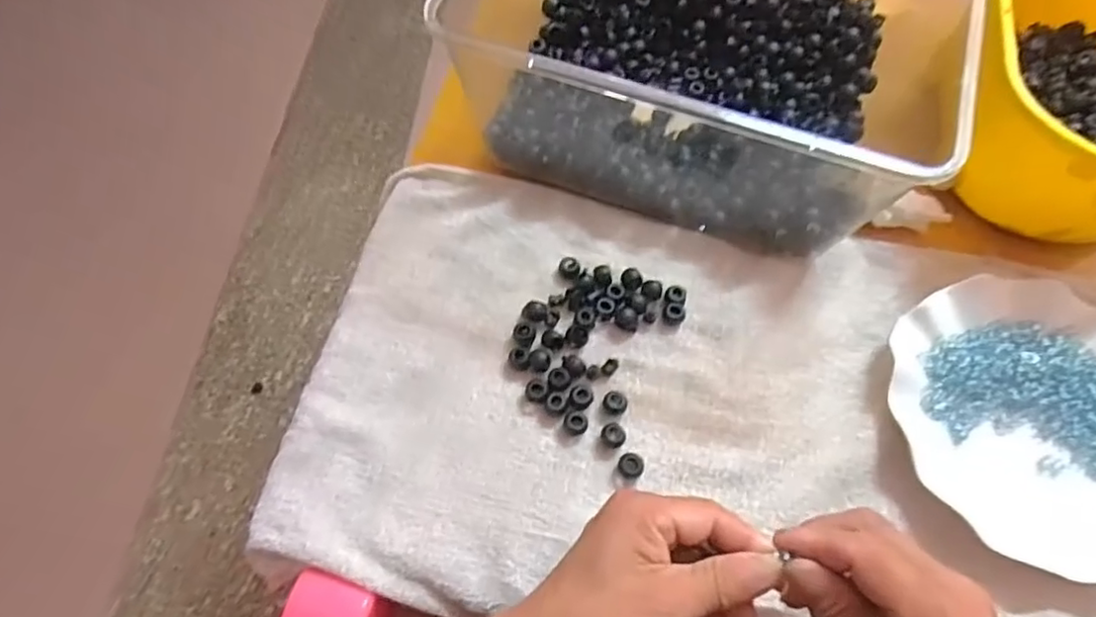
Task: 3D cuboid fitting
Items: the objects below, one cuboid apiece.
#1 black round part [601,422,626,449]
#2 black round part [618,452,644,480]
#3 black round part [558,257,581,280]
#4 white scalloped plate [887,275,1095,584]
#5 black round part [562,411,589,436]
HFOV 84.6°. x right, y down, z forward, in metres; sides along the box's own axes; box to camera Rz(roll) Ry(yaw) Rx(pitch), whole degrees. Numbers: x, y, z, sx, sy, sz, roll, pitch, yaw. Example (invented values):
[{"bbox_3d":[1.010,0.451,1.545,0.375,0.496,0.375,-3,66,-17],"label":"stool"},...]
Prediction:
[{"bbox_3d":[0.041,0.079,0.378,0.016,0.011,0.015,0,65,-1],"label":"black round part"},{"bbox_3d":[0.051,0.097,0.371,0.015,0.011,0.014,0,65,-1],"label":"black round part"},{"bbox_3d":[0.015,-0.029,0.432,0.015,0.006,0.014,0,65,-1],"label":"black round part"},{"bbox_3d":[0.310,0.067,0.381,0.181,0.024,0.184,0,65,-1],"label":"white scalloped plate"},{"bbox_3d":[0.018,0.073,0.382,0.015,0.010,0.014,0,65,-1],"label":"black round part"}]

